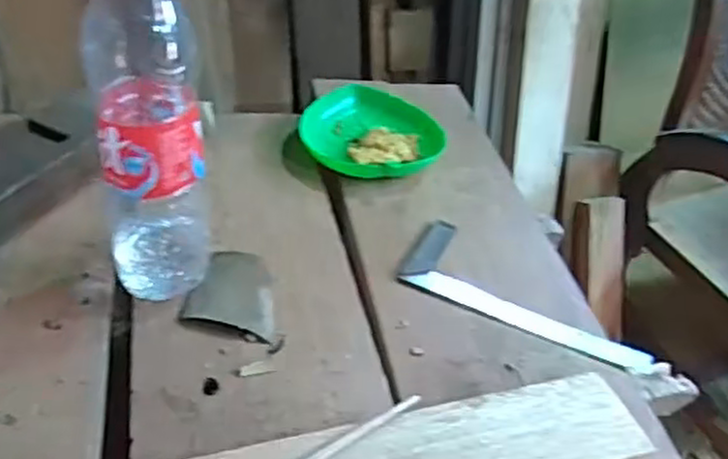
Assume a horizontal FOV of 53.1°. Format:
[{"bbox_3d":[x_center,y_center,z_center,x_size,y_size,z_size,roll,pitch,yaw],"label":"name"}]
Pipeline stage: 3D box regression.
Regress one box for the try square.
[{"bbox_3d":[0.169,0.066,0.752,0.258,0.010,0.112,21,39,16],"label":"try square"}]

